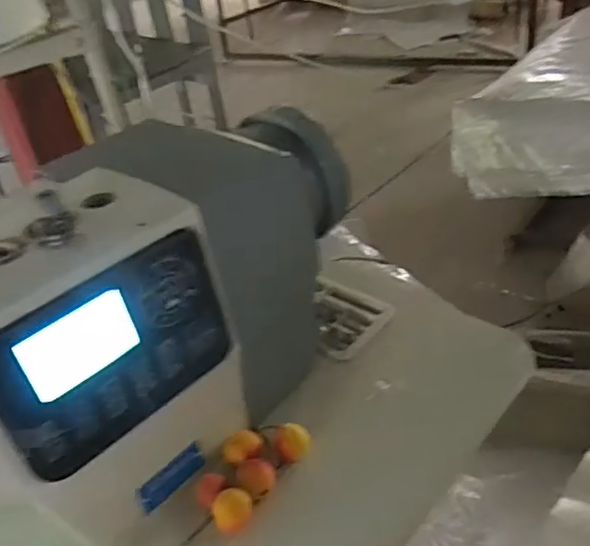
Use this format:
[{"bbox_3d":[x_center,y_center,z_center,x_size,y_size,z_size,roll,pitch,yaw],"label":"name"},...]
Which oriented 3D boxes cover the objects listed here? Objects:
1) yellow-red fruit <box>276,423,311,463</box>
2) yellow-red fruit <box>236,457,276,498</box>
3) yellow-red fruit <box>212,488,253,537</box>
[{"bbox_3d":[-0.001,0.135,0.486,0.026,0.025,0.026,-5,38,4],"label":"yellow-red fruit"},{"bbox_3d":[-0.029,0.157,0.468,0.028,0.028,0.022,-20,40,-16],"label":"yellow-red fruit"},{"bbox_3d":[-0.044,0.174,0.446,0.028,0.030,0.024,-17,39,-12],"label":"yellow-red fruit"}]

